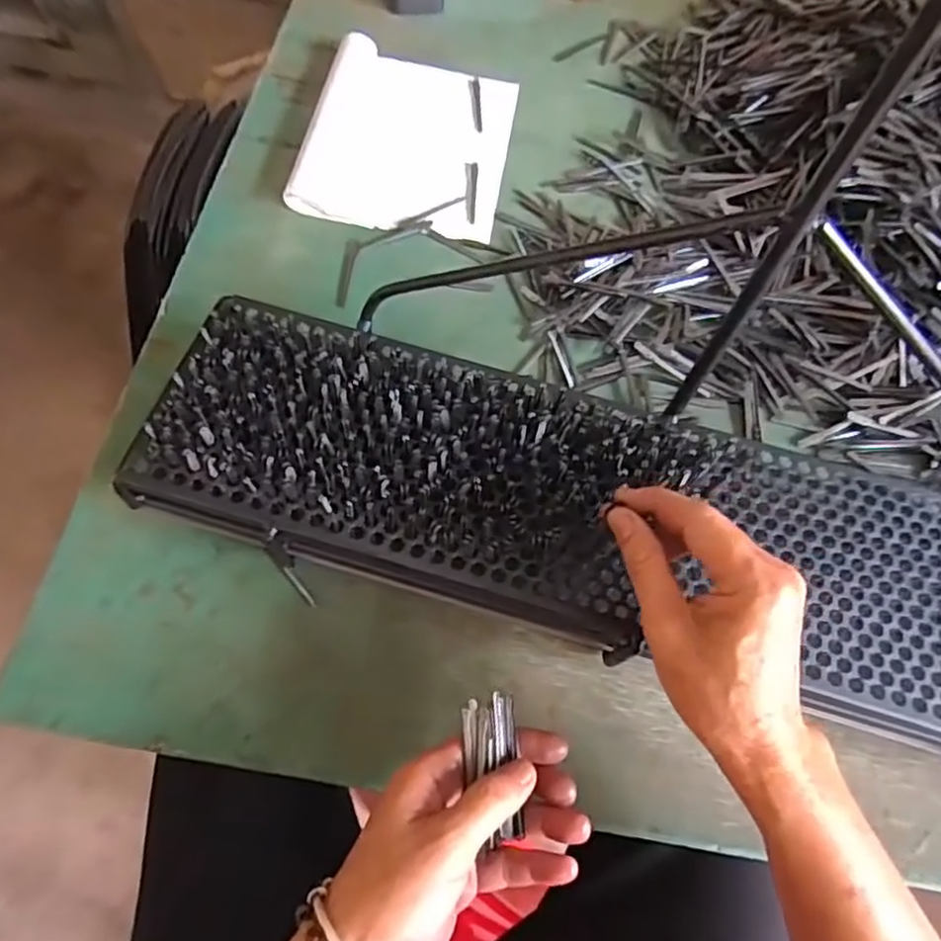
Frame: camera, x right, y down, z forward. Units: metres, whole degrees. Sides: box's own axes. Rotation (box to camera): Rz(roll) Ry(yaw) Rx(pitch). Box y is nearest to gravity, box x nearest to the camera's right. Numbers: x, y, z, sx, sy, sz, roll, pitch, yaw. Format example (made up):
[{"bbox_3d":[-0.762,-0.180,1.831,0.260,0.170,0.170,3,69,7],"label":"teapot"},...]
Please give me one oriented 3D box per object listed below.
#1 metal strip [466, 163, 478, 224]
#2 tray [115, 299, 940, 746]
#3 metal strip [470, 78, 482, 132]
[{"bbox_3d":[0.000,-0.241,0.561,0.010,0.004,0.066,3,67,-2],"label":"metal strip"},{"bbox_3d":[0.106,0.032,0.377,0.585,0.037,0.152,15,67,1],"label":"tray"},{"bbox_3d":[0.006,-0.342,0.604,0.010,0.004,0.073,-2,67,-4],"label":"metal strip"}]

